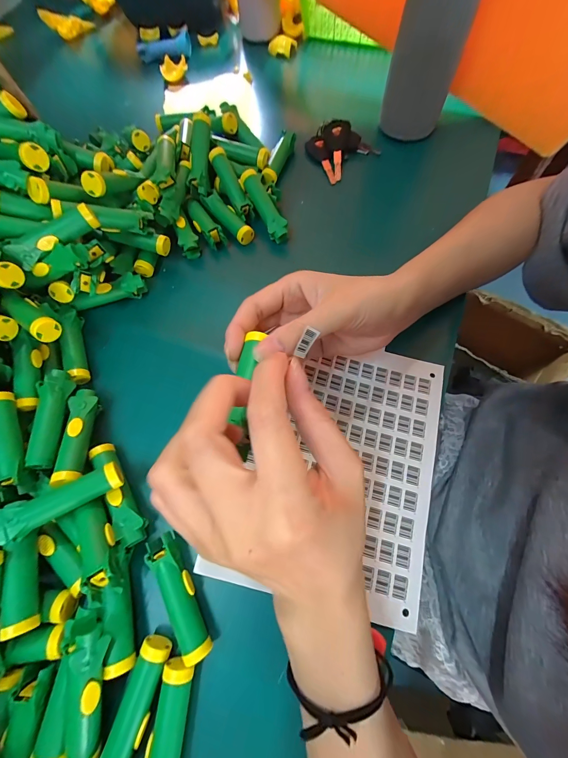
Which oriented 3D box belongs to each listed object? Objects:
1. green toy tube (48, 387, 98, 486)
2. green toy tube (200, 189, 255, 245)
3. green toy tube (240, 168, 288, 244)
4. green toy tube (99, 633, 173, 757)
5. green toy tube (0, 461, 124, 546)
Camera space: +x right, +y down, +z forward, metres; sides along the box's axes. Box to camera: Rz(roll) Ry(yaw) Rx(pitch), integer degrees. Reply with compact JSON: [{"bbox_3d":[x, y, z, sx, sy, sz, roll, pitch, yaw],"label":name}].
[{"bbox_3d":[-0.166,0.046,0.241,0.016,0.017,0.081,-10,55,-3],"label":"green toy tube"},{"bbox_3d":[-0.064,-0.183,0.336,0.019,0.020,0.073,-38,72,-12],"label":"green toy tube"},{"bbox_3d":[-0.022,-0.191,0.327,0.018,0.018,0.081,-29,87,-10],"label":"green toy tube"},{"bbox_3d":[-0.096,0.213,0.185,0.021,0.017,0.079,14,70,7],"label":"green toy tube"},{"bbox_3d":[-0.157,0.085,0.208,0.081,0.015,0.023,-23,68,-26],"label":"green toy tube"}]

